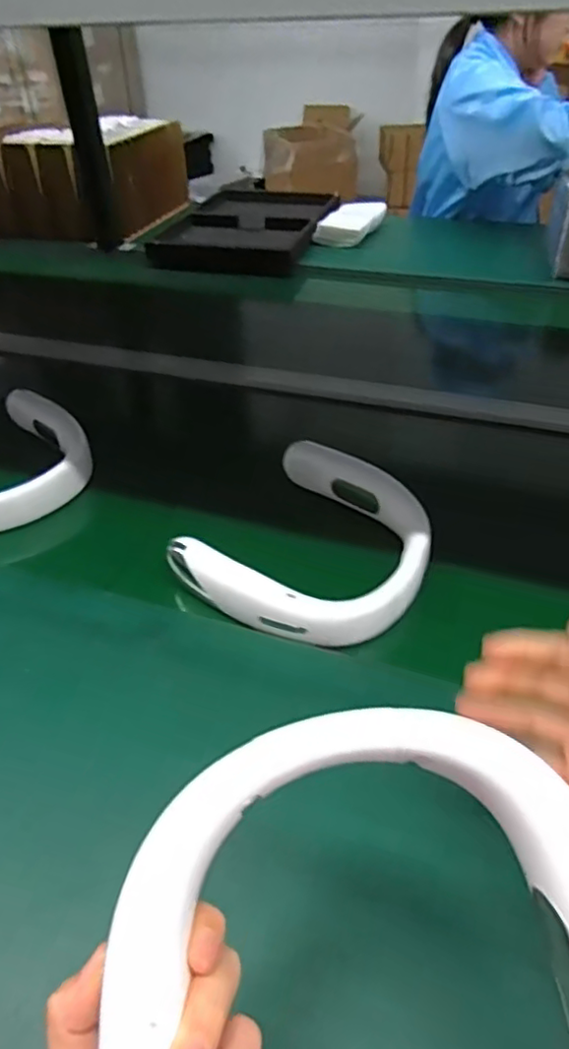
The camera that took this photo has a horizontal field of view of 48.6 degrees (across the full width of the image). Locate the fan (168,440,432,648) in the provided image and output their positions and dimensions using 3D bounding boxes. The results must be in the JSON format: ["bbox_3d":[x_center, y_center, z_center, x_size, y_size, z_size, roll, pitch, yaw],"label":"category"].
[{"bbox_3d":[0.031,0.016,0.572,0.188,0.045,0.228,24,47,26],"label":"fan"}]

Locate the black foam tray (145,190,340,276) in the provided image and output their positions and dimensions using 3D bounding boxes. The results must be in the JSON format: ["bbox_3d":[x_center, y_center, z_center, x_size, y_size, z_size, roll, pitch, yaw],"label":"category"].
[{"bbox_3d":[-0.070,-0.648,1.374,0.328,0.065,0.426,11,42,13],"label":"black foam tray"}]

